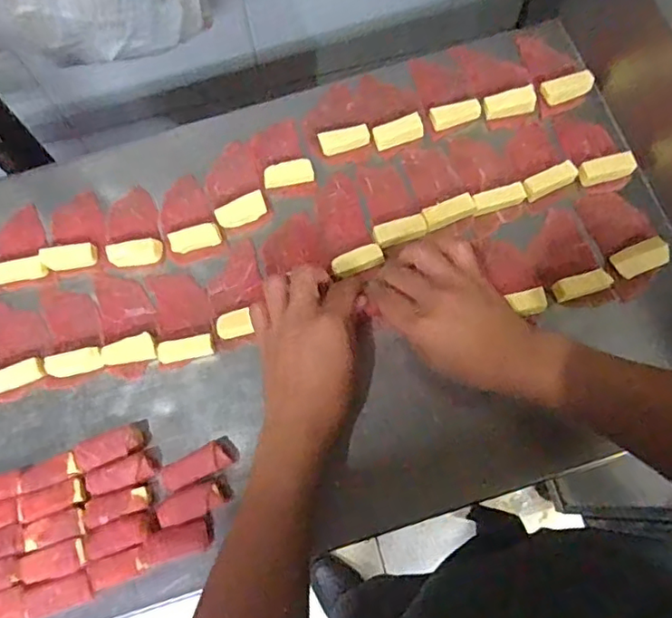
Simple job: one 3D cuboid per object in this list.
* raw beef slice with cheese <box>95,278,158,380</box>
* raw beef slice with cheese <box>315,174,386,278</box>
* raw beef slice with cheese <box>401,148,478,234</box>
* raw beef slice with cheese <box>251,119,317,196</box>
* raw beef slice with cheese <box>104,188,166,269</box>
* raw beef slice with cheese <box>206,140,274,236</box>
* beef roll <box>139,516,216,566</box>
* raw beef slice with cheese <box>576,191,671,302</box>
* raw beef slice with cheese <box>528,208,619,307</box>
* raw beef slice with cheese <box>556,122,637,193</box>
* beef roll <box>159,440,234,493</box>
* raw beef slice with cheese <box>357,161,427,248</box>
[{"bbox_3d":[-0.190,0.013,0.527,0.049,0.011,0.096,-16,72,-3],"label":"raw beef slice with cheese"},{"bbox_3d":[0.007,-0.080,0.549,0.046,0.013,0.103,-19,72,-4],"label":"raw beef slice with cheese"},{"bbox_3d":[0.097,-0.120,0.554,0.049,0.013,0.089,-15,72,-3],"label":"raw beef slice with cheese"},{"bbox_3d":[-0.052,-0.145,0.567,0.047,0.009,0.077,-19,72,-4],"label":"raw beef slice with cheese"},{"bbox_3d":[-0.194,-0.078,0.553,0.052,0.012,0.083,-16,72,-3],"label":"raw beef slice with cheese"},{"bbox_3d":[-0.096,-0.115,0.556,0.051,0.012,0.090,-20,72,-5],"label":"raw beef slice with cheese"},{"bbox_3d":[-0.124,0.184,0.461,0.054,0.022,0.024,-19,72,-4],"label":"beef roll"},{"bbox_3d":[0.267,-0.065,0.526,0.058,0.023,0.101,-17,72,-3],"label":"raw beef slice with cheese"},{"bbox_3d":[0.207,-0.046,0.524,0.053,0.018,0.097,-15,72,-3],"label":"raw beef slice with cheese"},{"bbox_3d":[0.247,-0.149,0.548,0.055,0.020,0.076,-14,72,-2],"label":"raw beef slice with cheese"},{"bbox_3d":[-0.115,0.131,0.484,0.056,0.024,0.023,-26,72,-6],"label":"beef roll"},{"bbox_3d":[0.052,-0.102,0.550,0.047,0.017,0.086,-13,71,-2],"label":"raw beef slice with cheese"}]

